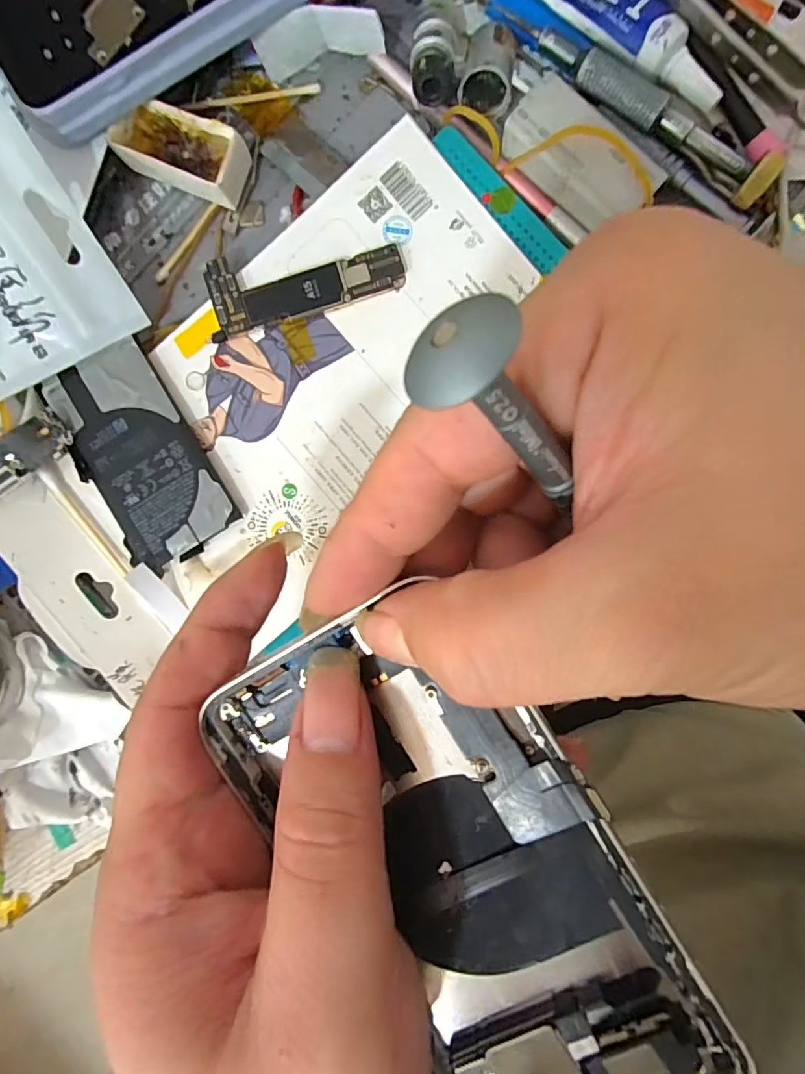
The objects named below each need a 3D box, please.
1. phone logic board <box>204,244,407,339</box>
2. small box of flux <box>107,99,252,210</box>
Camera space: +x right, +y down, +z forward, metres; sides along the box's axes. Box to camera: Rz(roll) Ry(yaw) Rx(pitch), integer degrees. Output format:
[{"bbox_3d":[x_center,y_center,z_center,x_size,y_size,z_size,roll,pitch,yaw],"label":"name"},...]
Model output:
[{"bbox_3d":[-0.038,-0.102,0.197,0.076,0.005,0.028,-14,90,1],"label":"phone logic board"},{"bbox_3d":[-0.086,-0.150,0.197,0.048,0.016,0.023,19,91,1],"label":"small box of flux"}]

